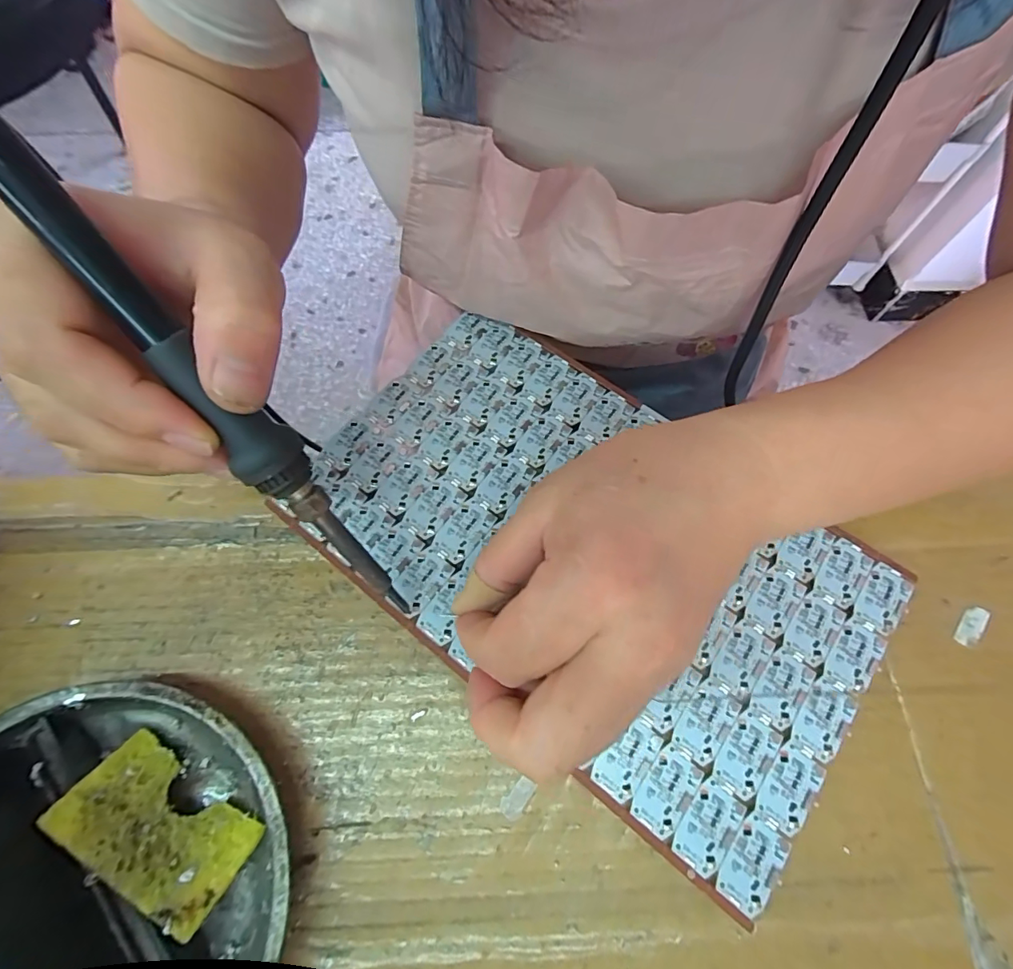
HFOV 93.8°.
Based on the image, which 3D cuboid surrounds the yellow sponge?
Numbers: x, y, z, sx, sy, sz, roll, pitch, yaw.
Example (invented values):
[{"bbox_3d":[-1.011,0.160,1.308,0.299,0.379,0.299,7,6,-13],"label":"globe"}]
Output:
[{"bbox_3d":[-0.119,0.117,0.162,0.061,0.004,0.034,33,35,5],"label":"yellow sponge"}]

